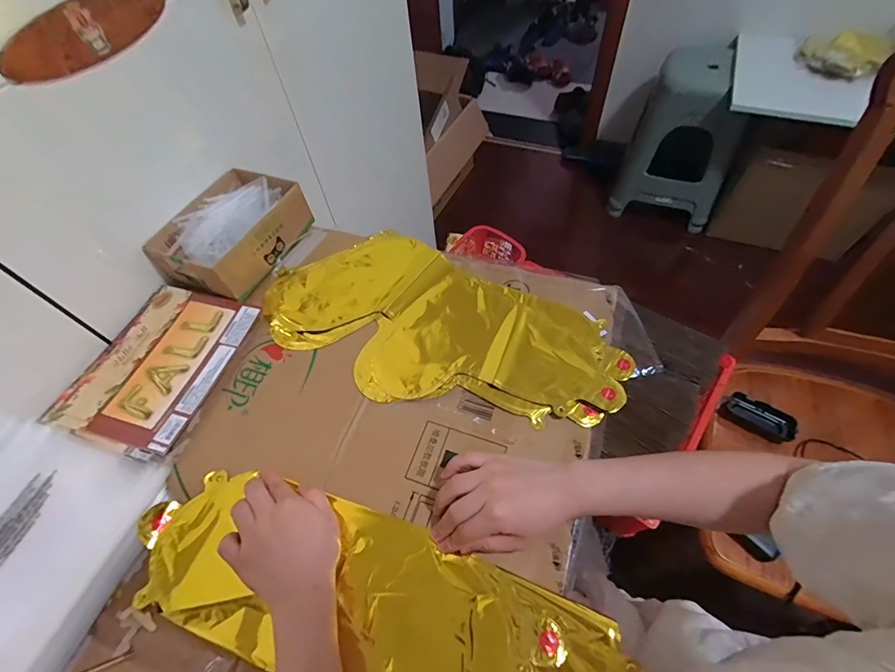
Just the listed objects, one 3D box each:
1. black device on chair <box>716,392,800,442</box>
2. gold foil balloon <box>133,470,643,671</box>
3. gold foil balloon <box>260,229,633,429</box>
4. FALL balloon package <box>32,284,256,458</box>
[{"bbox_3d":[0.587,0.152,0.768,0.122,0.024,0.057,28,62,21],"label":"black device on chair"},{"bbox_3d":[-0.074,0.231,0.354,0.421,0.016,0.141,12,58,11],"label":"gold foil balloon"},{"bbox_3d":[-0.015,-0.012,0.504,0.432,0.012,0.216,27,62,19],"label":"gold foil balloon"},{"bbox_3d":[-0.355,0.032,0.500,0.166,0.012,0.207,12,58,11],"label":"FALL balloon package"}]

